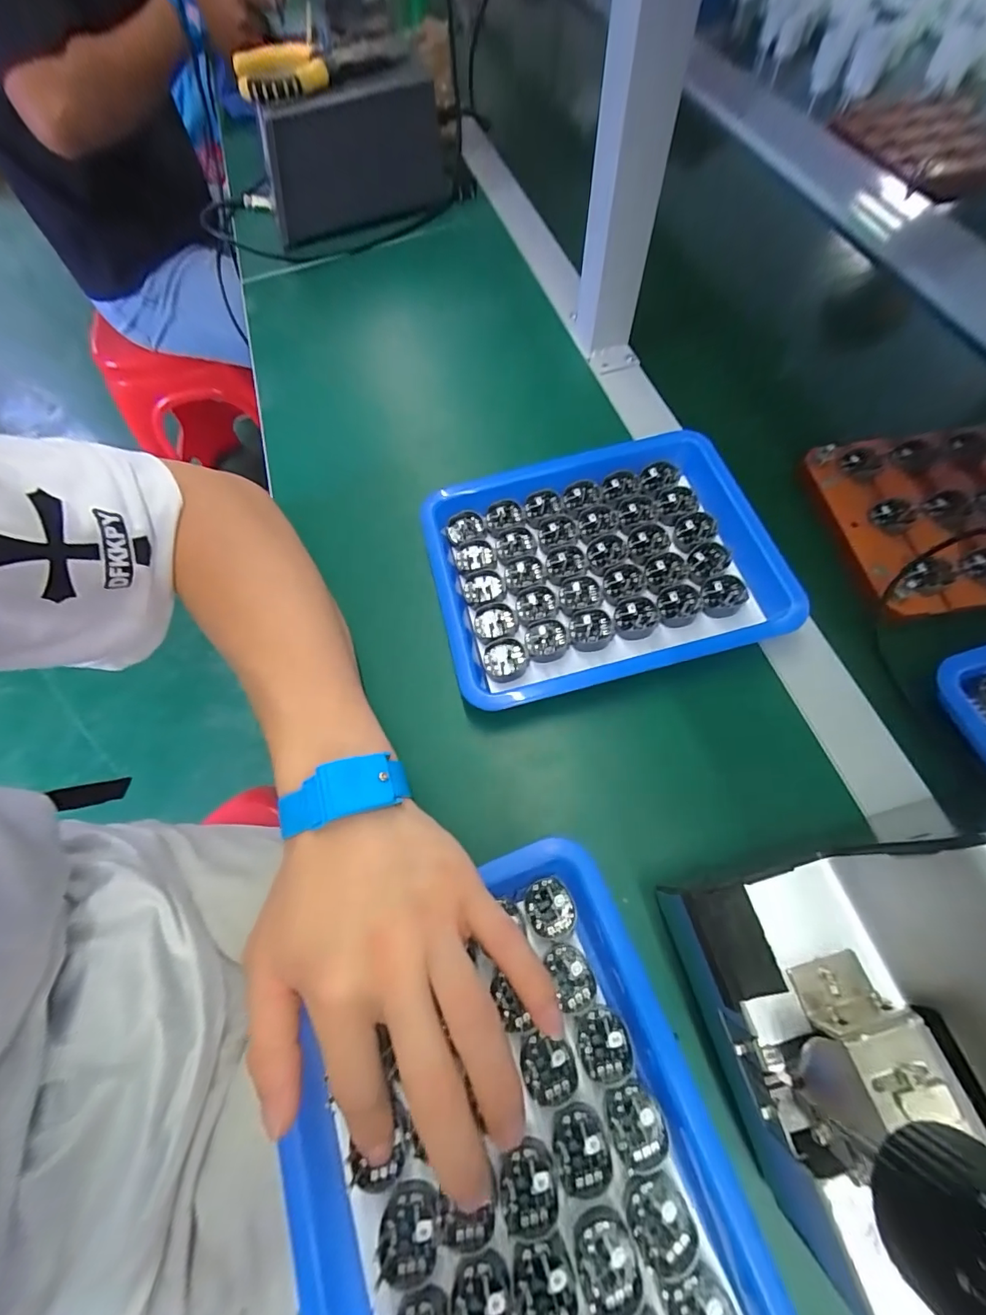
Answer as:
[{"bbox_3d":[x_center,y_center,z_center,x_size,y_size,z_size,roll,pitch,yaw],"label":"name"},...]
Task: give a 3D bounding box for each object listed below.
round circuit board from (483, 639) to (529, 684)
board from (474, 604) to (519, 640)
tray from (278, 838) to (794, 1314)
[{"bbox_3d":[0.009,0.003,0.302,0.027,0.011,0.027,-1,66,2],"label":"round circuit board"},{"bbox_3d":[0.002,-0.022,0.313,0.028,0.009,0.024,-7,66,-1],"label":"board"},{"bbox_3d":[0.003,0.214,0.200,0.174,0.024,0.212,-20,68,-8],"label":"tray"}]

